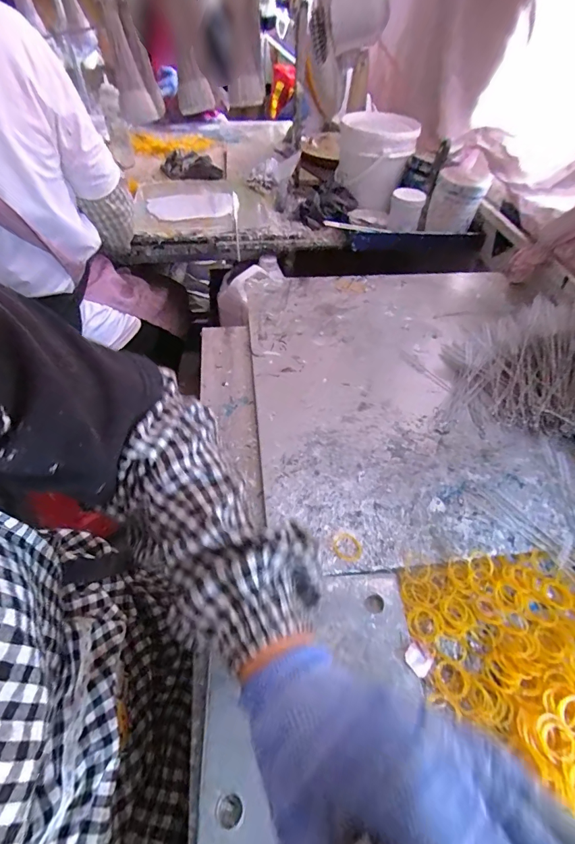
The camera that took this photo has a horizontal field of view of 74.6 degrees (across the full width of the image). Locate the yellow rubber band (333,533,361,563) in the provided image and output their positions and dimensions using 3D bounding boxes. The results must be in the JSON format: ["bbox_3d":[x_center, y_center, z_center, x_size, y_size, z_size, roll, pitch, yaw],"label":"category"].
[{"bbox_3d":[0.065,0.138,0.414,0.027,0.004,0.033,-38,56,-24],"label":"yellow rubber band"}]

